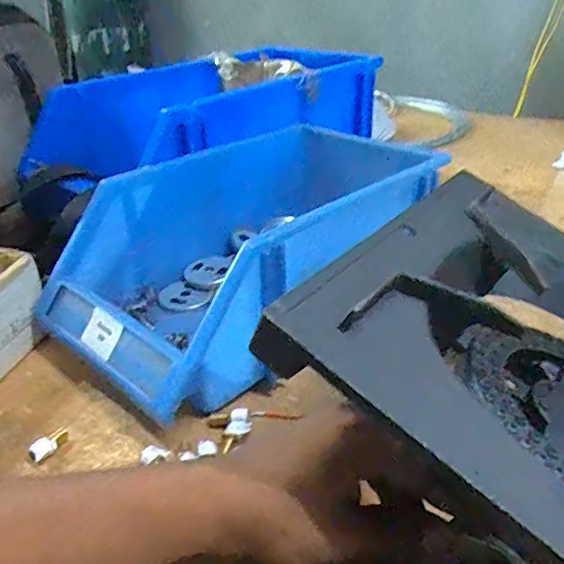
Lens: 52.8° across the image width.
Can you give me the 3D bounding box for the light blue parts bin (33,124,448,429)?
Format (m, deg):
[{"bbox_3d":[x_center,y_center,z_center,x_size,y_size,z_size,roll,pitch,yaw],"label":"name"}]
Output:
[{"bbox_3d":[-0.034,-0.024,0.503,0.303,0.134,0.190,-27,38,-36],"label":"light blue parts bin"}]

